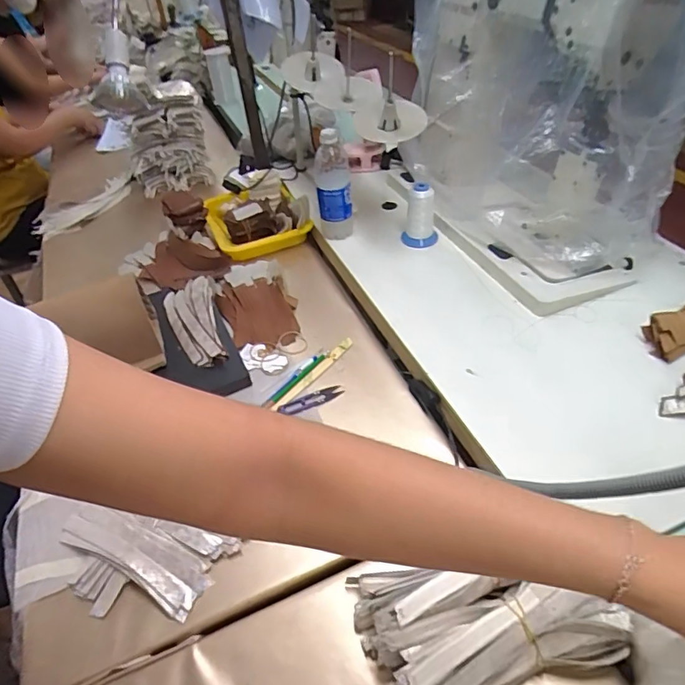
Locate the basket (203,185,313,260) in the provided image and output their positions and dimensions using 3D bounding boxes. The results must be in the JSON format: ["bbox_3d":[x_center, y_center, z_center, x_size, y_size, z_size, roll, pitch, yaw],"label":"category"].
[{"bbox_3d":[-0.191,-0.270,1.067,0.193,0.069,0.233,-21,46,-15],"label":"basket"}]

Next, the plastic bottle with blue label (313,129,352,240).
[{"bbox_3d":[-0.018,-0.291,0.940,0.068,0.213,0.065,-4,44,3],"label":"plastic bottle with blue label"}]

